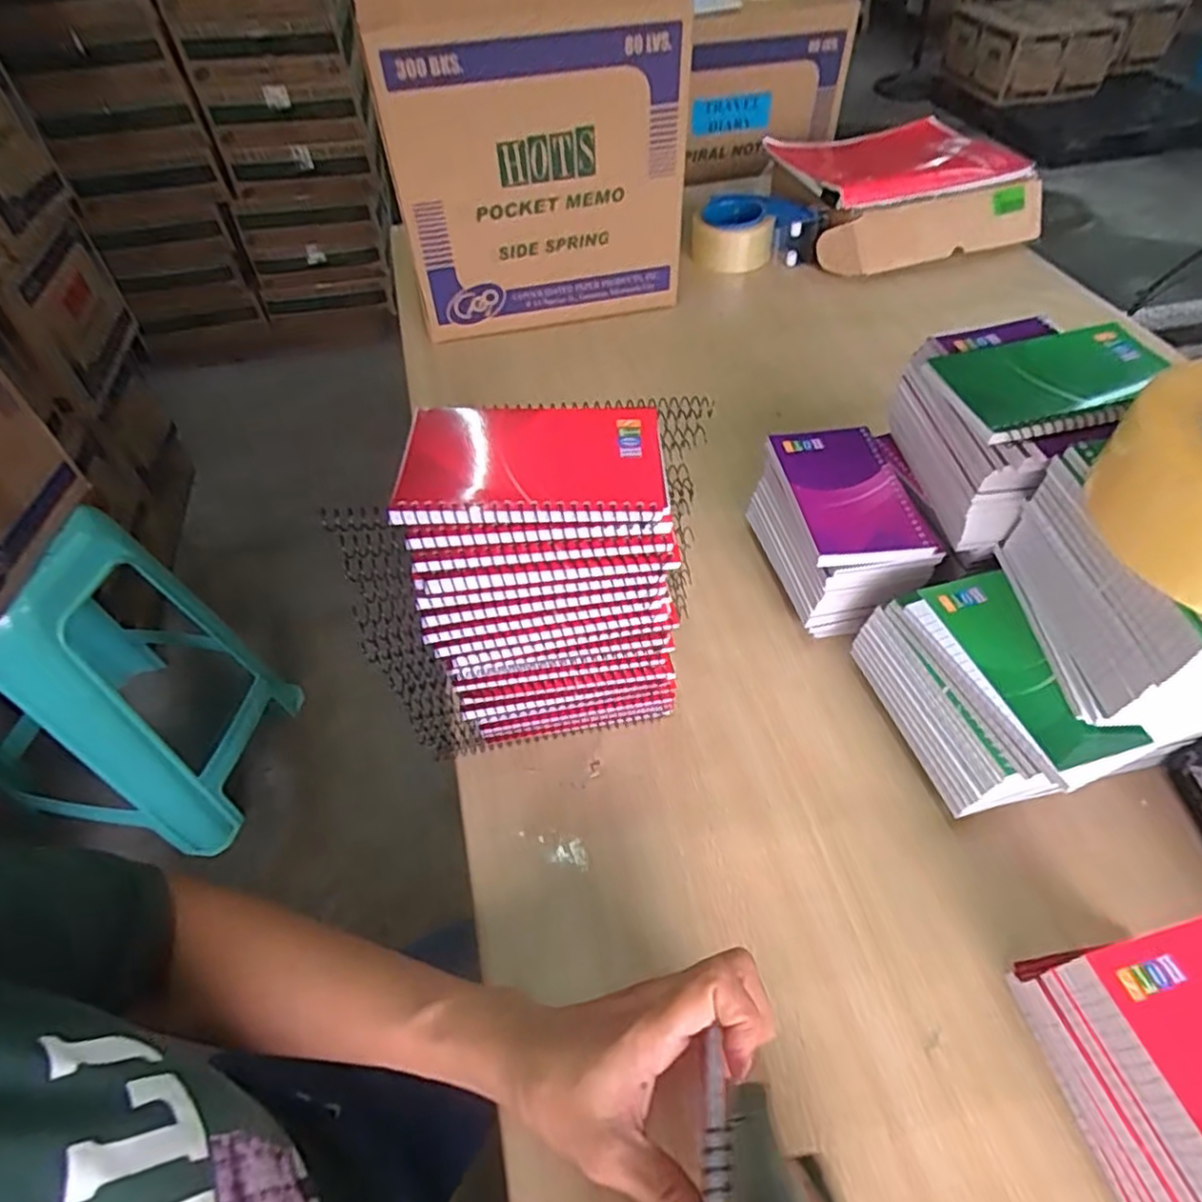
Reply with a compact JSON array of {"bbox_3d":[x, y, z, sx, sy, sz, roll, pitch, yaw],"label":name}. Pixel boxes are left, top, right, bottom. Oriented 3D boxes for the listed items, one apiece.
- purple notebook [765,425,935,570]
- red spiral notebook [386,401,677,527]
[{"bbox_3d":[0.178,-0.079,0.491,0.081,0.014,0.126,-5,50,-4],"label":"purple notebook"},{"bbox_3d":[-0.035,-0.072,0.348,0.130,0.012,0.083,0,50,0],"label":"red spiral notebook"}]

